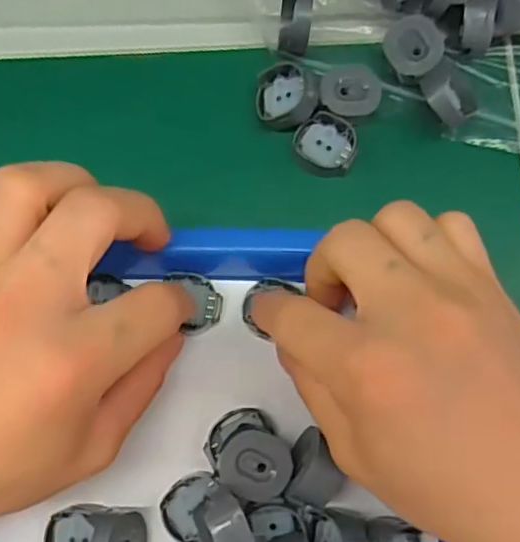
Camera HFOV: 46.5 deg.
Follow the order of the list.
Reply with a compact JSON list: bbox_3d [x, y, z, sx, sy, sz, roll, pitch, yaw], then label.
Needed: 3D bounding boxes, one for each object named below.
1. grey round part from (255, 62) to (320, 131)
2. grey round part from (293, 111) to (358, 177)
[{"bbox_3d":[0.012,-0.080,0.276,0.029,0.008,0.029,-2,86,31],"label":"grey round part"},{"bbox_3d":[0.030,-0.058,0.278,0.029,0.011,0.025,28,79,7],"label":"grey round part"}]

